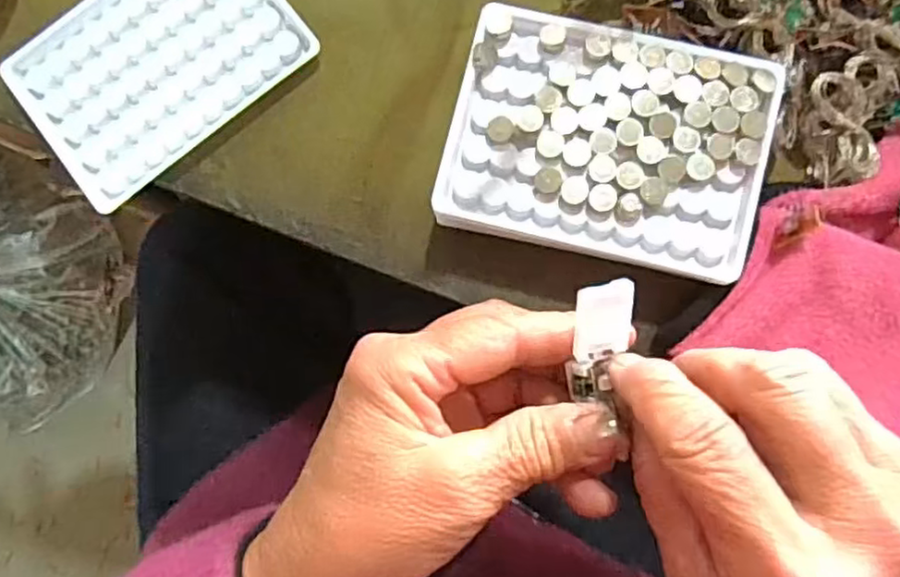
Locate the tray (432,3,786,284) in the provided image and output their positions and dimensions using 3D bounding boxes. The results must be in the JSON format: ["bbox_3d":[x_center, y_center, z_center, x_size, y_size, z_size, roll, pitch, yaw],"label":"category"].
[{"bbox_3d":[0.067,-0.061,0.289,0.129,0.020,0.093,14,86,5],"label":"tray"}]

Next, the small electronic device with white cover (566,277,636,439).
[{"bbox_3d":[0.051,0.018,0.231,0.020,0.008,0.043,8,108,5],"label":"small electronic device with white cover"}]

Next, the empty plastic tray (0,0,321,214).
[{"bbox_3d":[-0.139,-0.111,0.324,0.129,0.011,0.095,-40,83,0],"label":"empty plastic tray"}]

